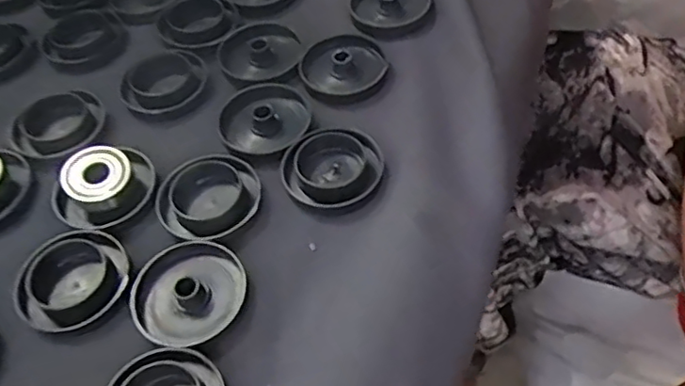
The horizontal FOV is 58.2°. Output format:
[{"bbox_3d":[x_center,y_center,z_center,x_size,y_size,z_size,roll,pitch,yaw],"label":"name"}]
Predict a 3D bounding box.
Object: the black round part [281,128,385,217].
[{"bbox_3d":[-0.002,-0.007,0.202,0.031,0.009,0.033,-3,54,4],"label":"black round part"}]

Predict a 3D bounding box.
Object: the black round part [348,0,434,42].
[{"bbox_3d":[0.019,-0.077,0.251,0.032,0.008,0.038,-13,54,-4],"label":"black round part"}]

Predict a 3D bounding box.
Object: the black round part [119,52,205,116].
[{"bbox_3d":[-0.069,-0.043,0.235,0.032,0.006,0.035,-3,54,4],"label":"black round part"}]

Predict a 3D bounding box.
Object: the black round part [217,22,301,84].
[{"bbox_3d":[-0.032,-0.054,0.242,0.032,0.007,0.034,-3,54,4],"label":"black round part"}]

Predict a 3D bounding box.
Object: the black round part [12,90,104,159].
[{"bbox_3d":[-0.103,-0.025,0.225,0.033,0.006,0.033,-3,54,4],"label":"black round part"}]

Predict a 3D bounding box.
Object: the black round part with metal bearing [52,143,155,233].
[{"bbox_3d":[-0.078,-0.002,0.202,0.033,0.016,0.026,-36,59,-19],"label":"black round part with metal bearing"}]

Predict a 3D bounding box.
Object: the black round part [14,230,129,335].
[{"bbox_3d":[-0.082,0.027,0.187,0.033,0.013,0.026,-40,60,-21],"label":"black round part"}]

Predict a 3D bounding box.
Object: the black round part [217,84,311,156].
[{"bbox_3d":[-0.029,-0.027,0.220,0.032,0.008,0.030,-3,54,4],"label":"black round part"}]

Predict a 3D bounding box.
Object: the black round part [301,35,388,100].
[{"bbox_3d":[0.000,-0.047,0.233,0.030,0.011,0.032,-3,54,4],"label":"black round part"}]

